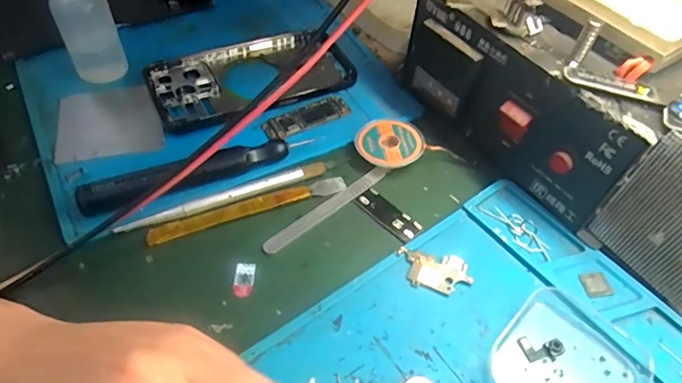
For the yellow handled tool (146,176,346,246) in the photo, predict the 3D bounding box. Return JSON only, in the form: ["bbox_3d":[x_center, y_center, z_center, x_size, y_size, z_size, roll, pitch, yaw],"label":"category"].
[{"bbox_3d":[-0.054,0.009,0.288,0.120,0.004,0.012,-18,54,-17],"label":"yellow handled tool"}]

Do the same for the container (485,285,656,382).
[{"bbox_3d":[0.110,0.085,0.231,0.064,0.014,0.065,-37,61,-28],"label":"container"}]

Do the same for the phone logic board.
[{"bbox_3d":[-0.023,-0.053,0.337,0.063,0.004,0.019,-26,57,-22],"label":"phone logic board"}]

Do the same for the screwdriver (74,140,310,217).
[{"bbox_3d":[-0.086,-0.014,0.292,0.134,0.018,0.016,-20,55,-18],"label":"screwdriver"}]

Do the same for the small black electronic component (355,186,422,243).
[{"bbox_3d":[0.029,0.014,0.295,0.017,0.004,0.044,-36,61,-27],"label":"small black electronic component"}]

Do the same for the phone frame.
[{"bbox_3d":[-0.064,-0.085,0.356,0.144,0.010,0.073,-22,55,-19],"label":"phone frame"}]

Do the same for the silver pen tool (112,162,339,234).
[{"bbox_3d":[-0.066,0.002,0.291,0.133,0.006,0.009,-20,55,-18],"label":"silver pen tool"}]

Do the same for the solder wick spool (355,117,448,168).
[{"bbox_3d":[0.035,-0.032,0.322,0.047,0.014,0.043,2,51,-2],"label":"solder wick spool"}]

